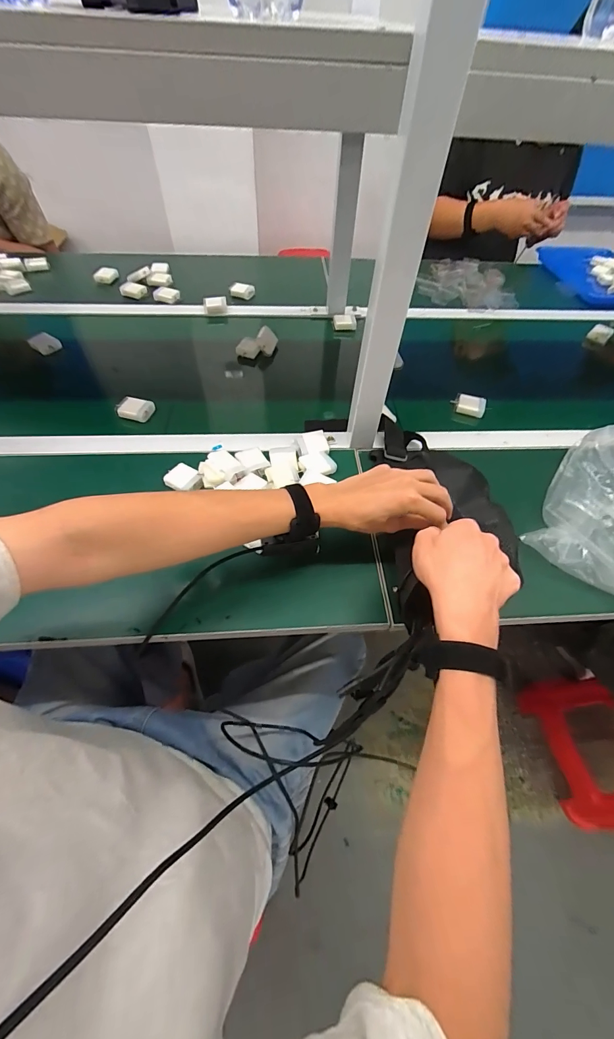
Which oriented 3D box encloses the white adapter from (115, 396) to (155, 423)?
[{"bbox_3d":[-0.299,-0.190,0.647,0.054,0.020,0.041,9,56,2],"label":"white adapter"}]

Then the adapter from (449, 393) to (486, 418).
[{"bbox_3d":[0.302,-0.215,0.691,0.060,0.021,0.037,22,57,11],"label":"adapter"}]

